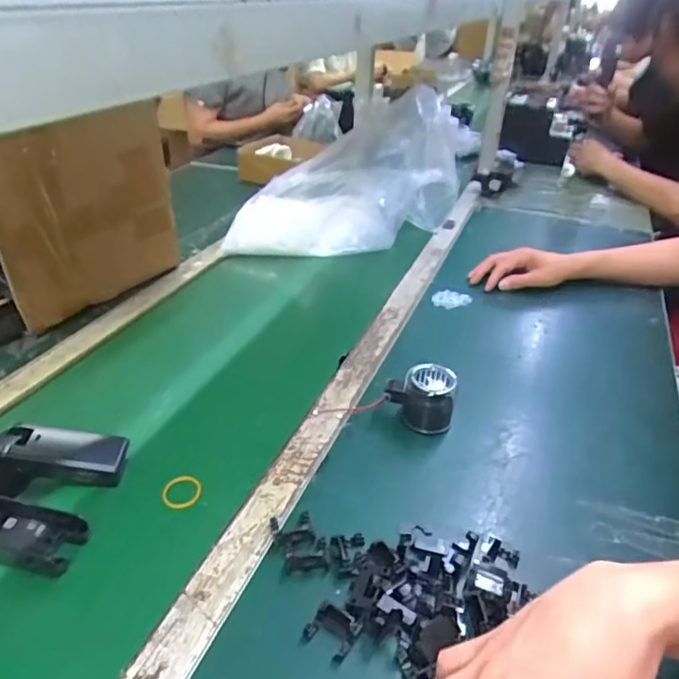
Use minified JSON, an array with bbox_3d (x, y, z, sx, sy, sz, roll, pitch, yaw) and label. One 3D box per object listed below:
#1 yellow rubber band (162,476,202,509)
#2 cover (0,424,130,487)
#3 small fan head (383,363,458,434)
[{"bbox_3d":[-0.150,0.145,0.521,0.035,0.007,0.037,3,37,-12],"label":"yellow rubber band"},{"bbox_3d":[-0.260,0.109,0.523,0.108,0.028,0.044,13,32,-13],"label":"cover"},{"bbox_3d":[0.088,0.064,0.606,0.073,0.061,0.048,6,34,3],"label":"small fan head"}]

